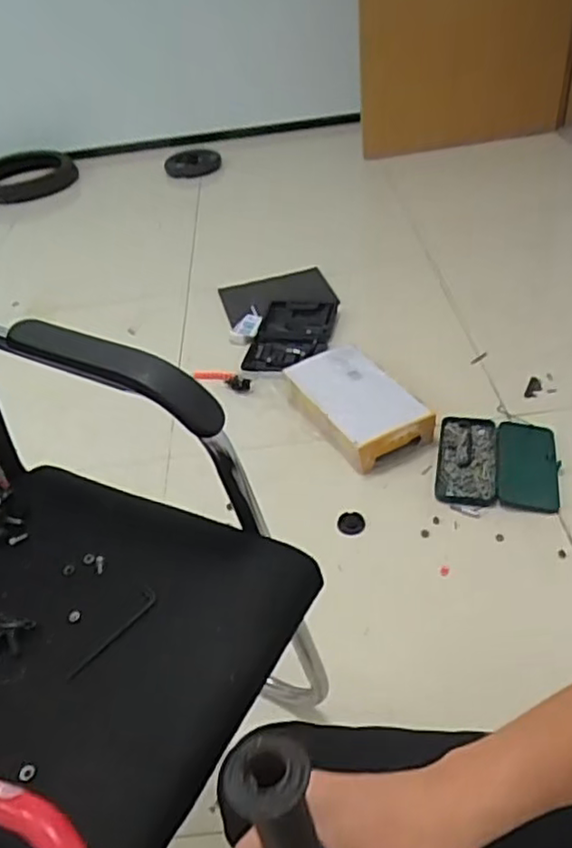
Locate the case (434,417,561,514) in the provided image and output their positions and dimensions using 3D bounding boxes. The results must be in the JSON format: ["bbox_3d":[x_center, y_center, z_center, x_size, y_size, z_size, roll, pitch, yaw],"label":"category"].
[{"bbox_3d":[0.453,0.079,1.401,0.242,0.029,0.276,6,43,13],"label":"case"}]

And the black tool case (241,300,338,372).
[{"bbox_3d":[0.007,-0.229,1.821,0.215,0.084,0.352,5,43,12],"label":"black tool case"}]

